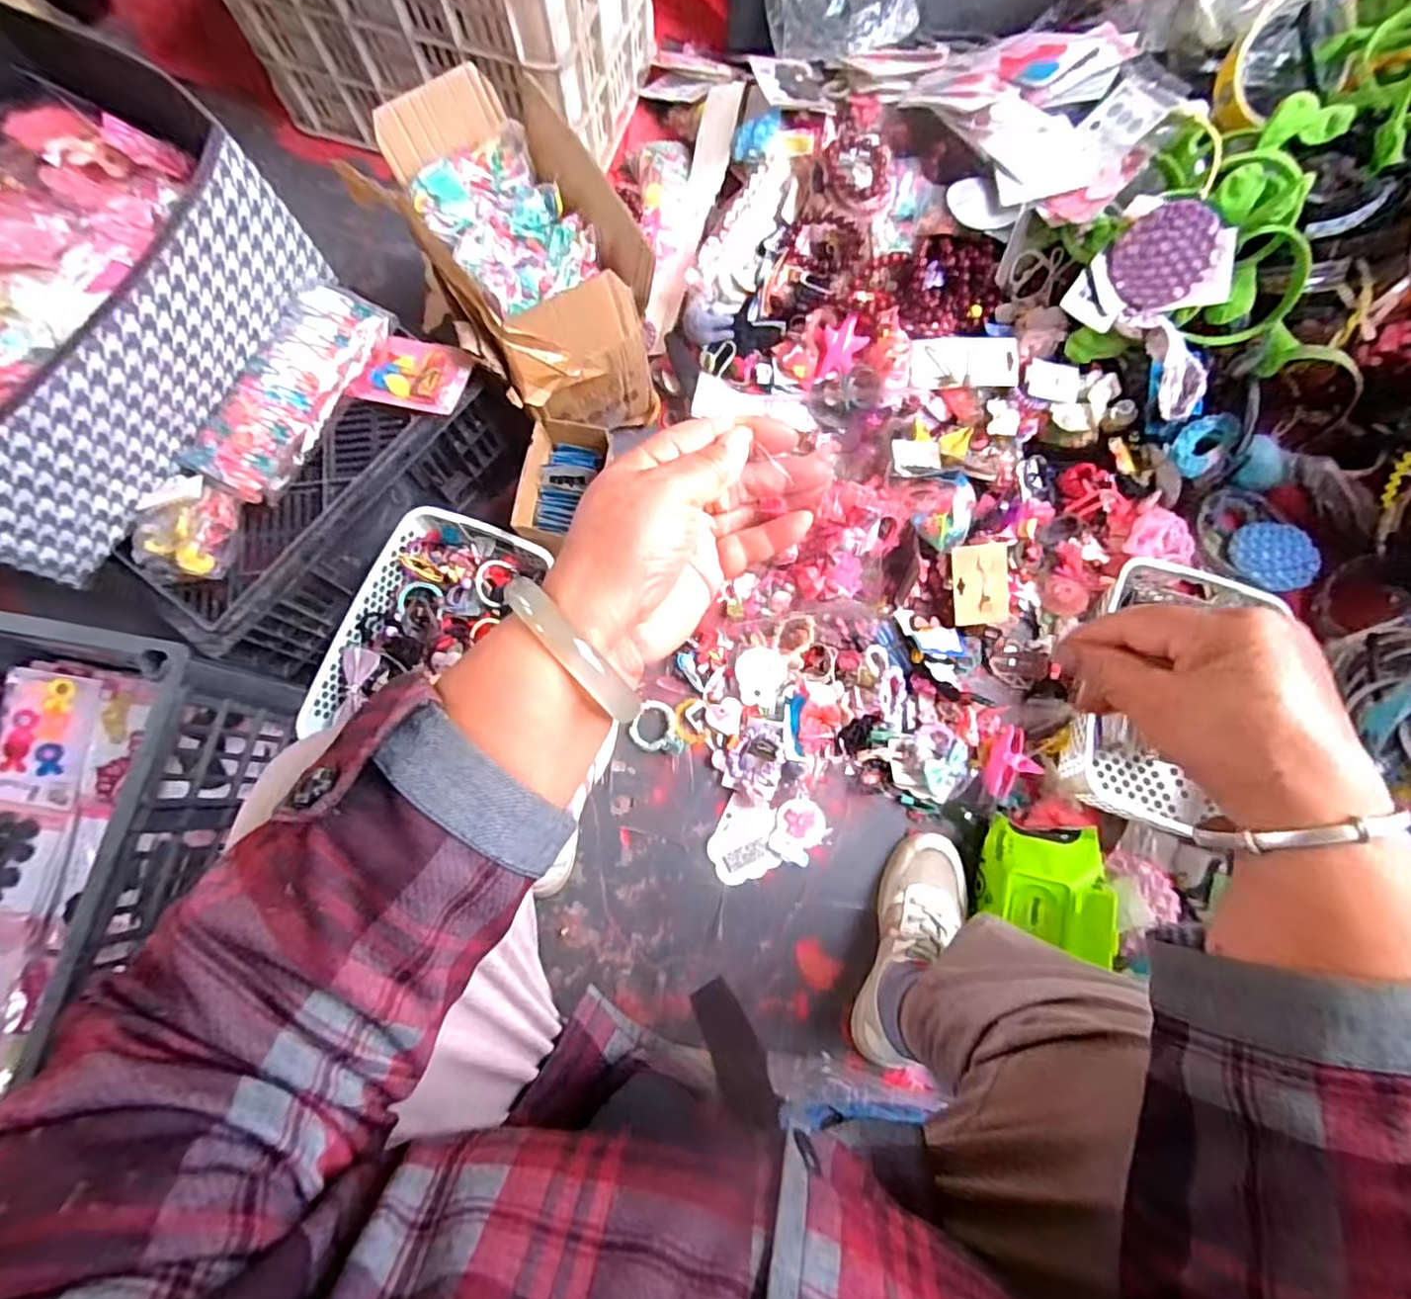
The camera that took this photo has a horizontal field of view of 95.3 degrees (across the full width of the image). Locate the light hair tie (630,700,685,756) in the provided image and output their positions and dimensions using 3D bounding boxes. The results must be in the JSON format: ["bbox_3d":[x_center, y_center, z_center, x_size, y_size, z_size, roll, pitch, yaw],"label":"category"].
[{"bbox_3d":[-0.057,0.093,0.772,0.065,0.017,0.060,0,77,0],"label":"light hair tie"}]

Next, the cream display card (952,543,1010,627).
[{"bbox_3d":[0.332,-0.078,0.774,0.062,0.007,0.096,-4,102,17],"label":"cream display card"}]

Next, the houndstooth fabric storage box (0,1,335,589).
[{"bbox_3d":[-0.633,-0.328,0.580,0.387,0.144,0.409,30,79,6],"label":"houndstooth fabric storage box"}]

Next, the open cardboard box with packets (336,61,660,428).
[{"bbox_3d":[-0.210,-0.440,0.726,0.203,0.168,0.338,-33,79,-7],"label":"open cardboard box with packets"}]

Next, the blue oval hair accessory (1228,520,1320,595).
[{"bbox_3d":[0.725,-0.118,0.820,0.092,0.023,0.097,-22,78,-5],"label":"blue oval hair accessory"}]

